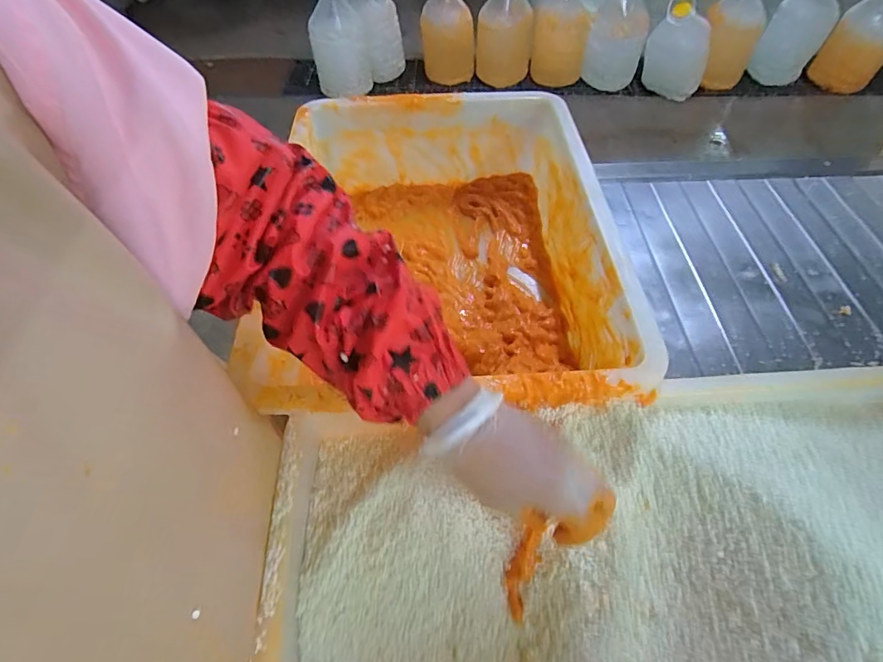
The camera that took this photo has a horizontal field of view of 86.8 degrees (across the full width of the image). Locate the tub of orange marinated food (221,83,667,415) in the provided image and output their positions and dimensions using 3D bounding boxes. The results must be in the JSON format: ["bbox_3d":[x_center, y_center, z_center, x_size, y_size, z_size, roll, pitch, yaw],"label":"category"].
[{"bbox_3d":[0.007,-0.096,0.584,0.357,0.148,0.491,-2,54,0],"label":"tub of orange marinated food"}]

